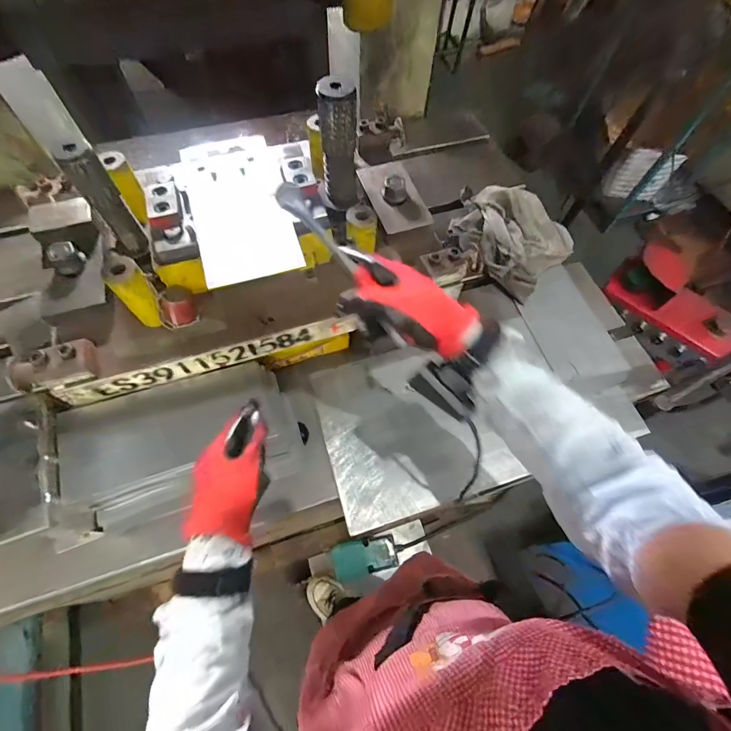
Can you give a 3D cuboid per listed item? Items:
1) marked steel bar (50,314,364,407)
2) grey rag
[{"bbox_3d":[-0.204,-0.009,0.535,0.390,0.042,0.017,-16,64,-9],"label":"marked steel bar"},{"bbox_3d":[0.270,-0.272,0.753,0.184,0.069,0.265,-35,69,-17],"label":"grey rag"}]

